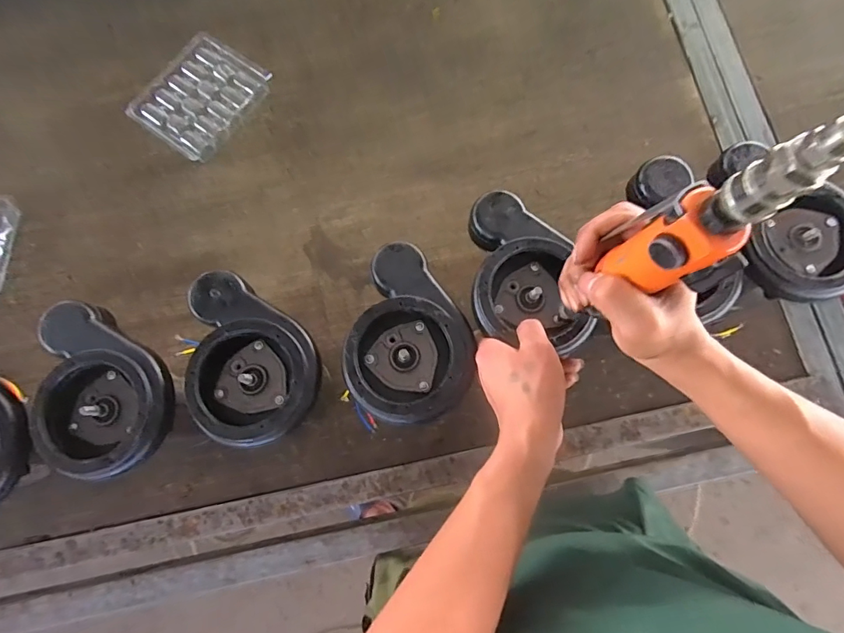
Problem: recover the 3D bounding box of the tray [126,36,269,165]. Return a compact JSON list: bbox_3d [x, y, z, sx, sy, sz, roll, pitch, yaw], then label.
[{"bbox_3d":[-0.339,-0.335,0.672,0.157,0.023,0.172,35,81,9],"label":"tray"}]

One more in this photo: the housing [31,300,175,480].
[{"bbox_3d":[-0.297,0.064,0.414,0.106,0.038,0.162,-11,77,-1],"label":"housing"}]

